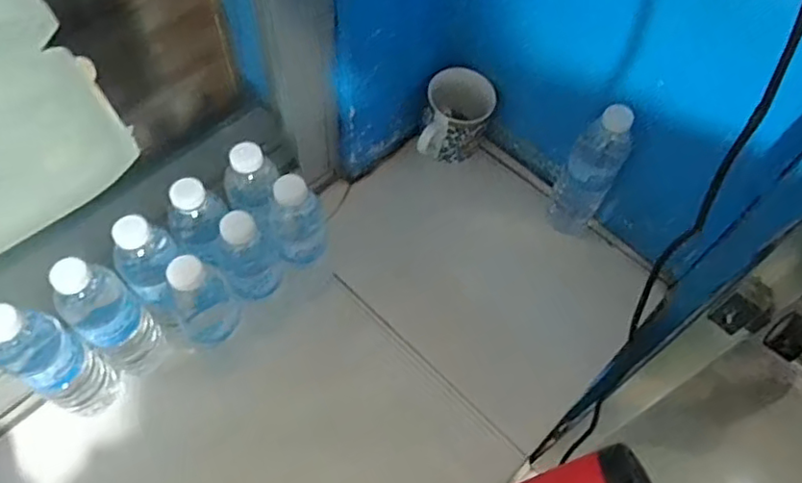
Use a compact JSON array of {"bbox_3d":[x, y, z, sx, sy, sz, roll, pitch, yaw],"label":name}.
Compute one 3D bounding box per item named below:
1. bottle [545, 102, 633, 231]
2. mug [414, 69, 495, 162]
[{"bbox_3d":[0.230,-0.075,0.765,0.064,0.238,0.065,30,63,13],"label":"bottle"},{"bbox_3d":[0.073,-0.158,0.837,0.087,0.111,0.100,16,60,6],"label":"mug"}]

